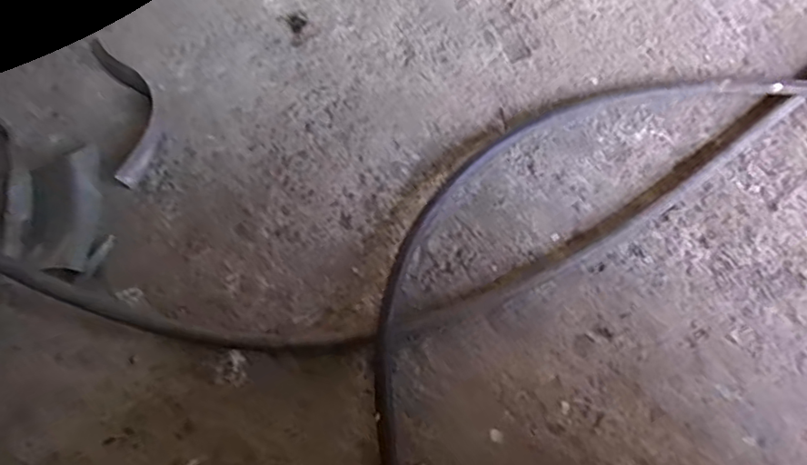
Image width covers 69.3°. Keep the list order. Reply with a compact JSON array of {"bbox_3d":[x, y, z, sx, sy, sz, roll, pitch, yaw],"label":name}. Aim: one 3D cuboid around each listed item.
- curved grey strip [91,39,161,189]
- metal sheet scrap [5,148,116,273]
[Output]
[{"bbox_3d":[-0.318,-0.147,0.677,0.053,0.010,0.209,-19,68,-7],"label":"curved grey strip"},{"bbox_3d":[-0.362,-0.021,0.609,0.091,0.035,0.152,-20,68,-8],"label":"metal sheet scrap"}]

